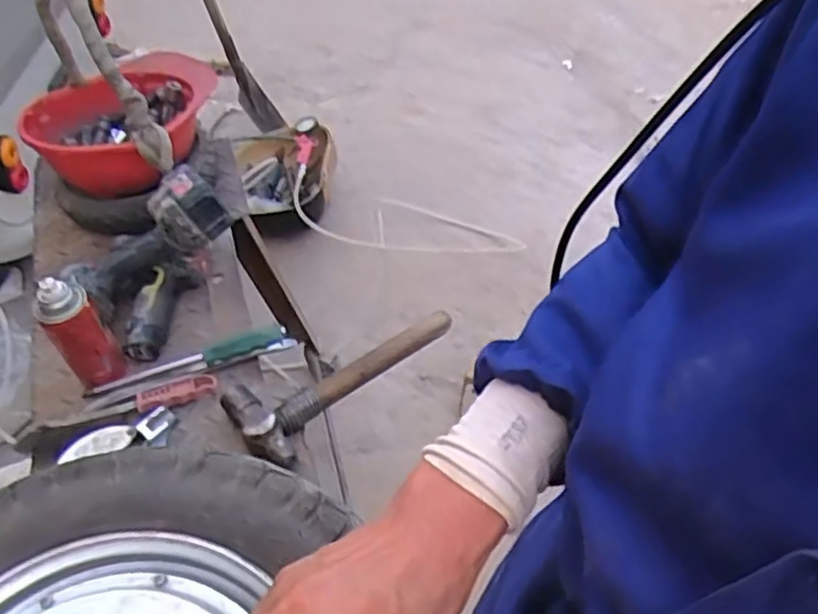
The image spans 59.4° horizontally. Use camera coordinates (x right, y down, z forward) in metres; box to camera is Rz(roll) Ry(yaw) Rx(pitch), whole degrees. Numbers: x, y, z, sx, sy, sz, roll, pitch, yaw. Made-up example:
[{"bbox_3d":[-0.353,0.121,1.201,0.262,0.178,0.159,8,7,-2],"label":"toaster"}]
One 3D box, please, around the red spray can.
[{"bbox_3d":[-0.393,0.027,0.850,0.060,0.163,0.063,-1,48,1],"label":"red spray can"}]

